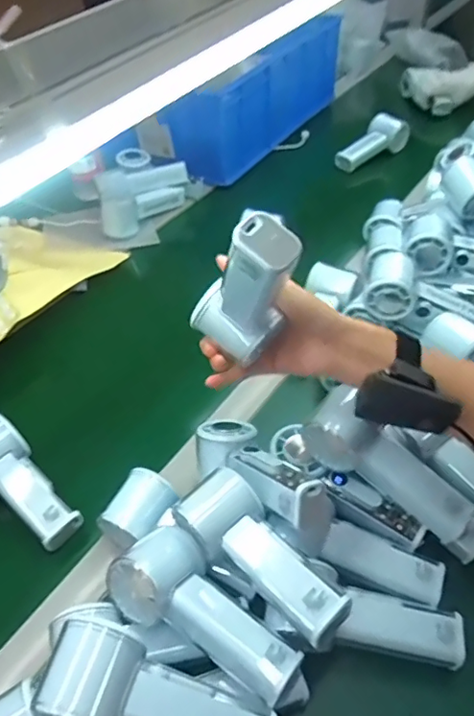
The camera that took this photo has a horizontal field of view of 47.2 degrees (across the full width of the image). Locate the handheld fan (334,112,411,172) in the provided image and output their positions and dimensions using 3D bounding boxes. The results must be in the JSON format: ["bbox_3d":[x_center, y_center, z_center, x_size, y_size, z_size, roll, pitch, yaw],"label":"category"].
[{"bbox_3d":[0.244,-0.389,0.985,0.072,0.058,0.140,30,55,29],"label":"handheld fan"}]

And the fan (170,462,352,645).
[{"bbox_3d":[0.020,0.148,0.413,0.143,0.040,0.058,32,56,30],"label":"fan"}]

